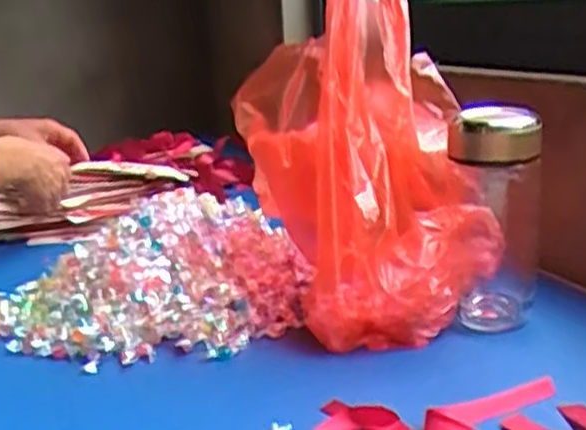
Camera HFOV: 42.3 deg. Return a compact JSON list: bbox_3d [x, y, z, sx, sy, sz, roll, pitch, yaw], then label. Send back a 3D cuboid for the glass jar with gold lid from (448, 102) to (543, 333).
[{"bbox_3d":[0.178,0.004,0.657,0.060,0.194,0.064,-3,15,1],"label":"glass jar with gold lid"}]

